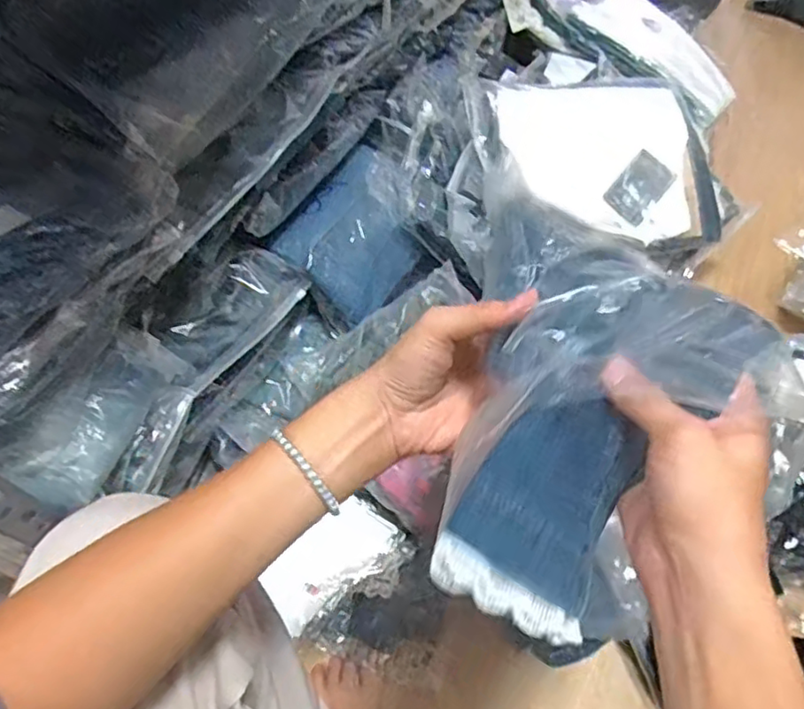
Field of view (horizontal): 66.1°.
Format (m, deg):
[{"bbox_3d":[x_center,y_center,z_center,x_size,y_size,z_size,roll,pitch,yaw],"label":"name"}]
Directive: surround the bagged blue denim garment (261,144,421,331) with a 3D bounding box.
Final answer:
[{"bbox_3d":[-0.045,-0.143,0.721,0.139,0.023,0.184,42,71,-13],"label":"bagged blue denim garment"}]

